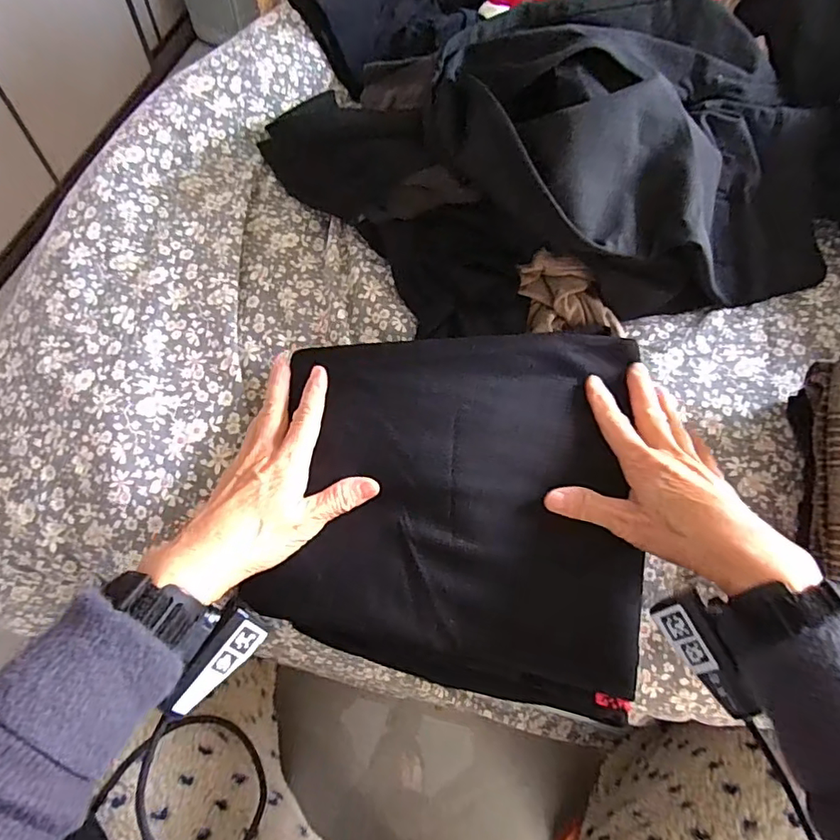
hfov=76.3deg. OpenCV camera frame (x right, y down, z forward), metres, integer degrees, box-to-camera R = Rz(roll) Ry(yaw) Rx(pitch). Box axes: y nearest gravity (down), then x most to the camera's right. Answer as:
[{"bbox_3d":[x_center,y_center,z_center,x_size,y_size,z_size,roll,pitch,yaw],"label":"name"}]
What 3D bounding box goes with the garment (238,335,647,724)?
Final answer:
[{"bbox_3d":[0.026,0.052,0.377,0.248,0.024,0.247,5,73,2],"label":"garment"}]

